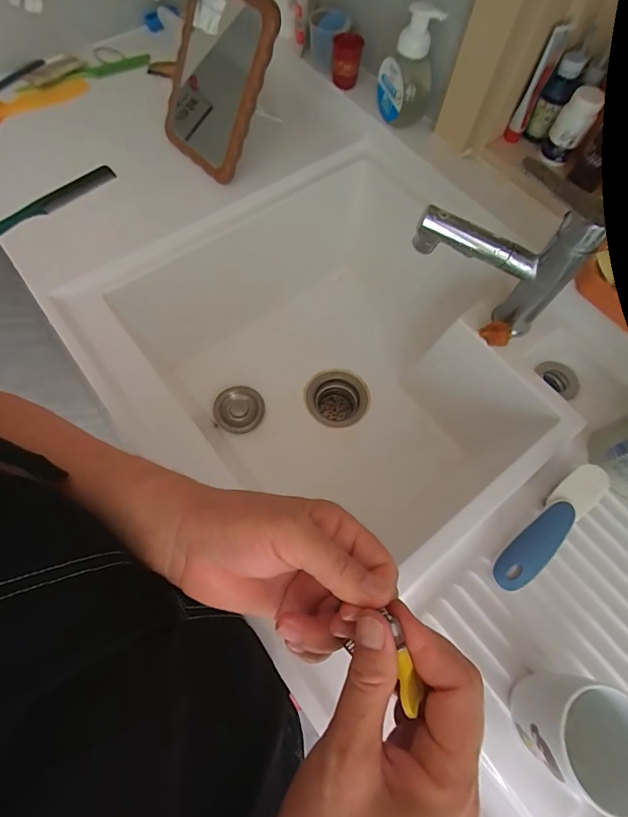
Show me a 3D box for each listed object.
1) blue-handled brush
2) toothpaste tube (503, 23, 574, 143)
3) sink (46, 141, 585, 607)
[{"bbox_3d":[0.255,0.126,0.439,0.164,0.026,0.039,-41,75,-17],"label":"blue-handled brush"},{"bbox_3d":[0.293,-0.424,0.539,0.022,0.126,0.032,27,69,8],"label":"toothpaste tube"},{"bbox_3d":[0.032,-0.035,0.654,0.514,0.283,0.547,-35,73,-15],"label":"sink"}]

